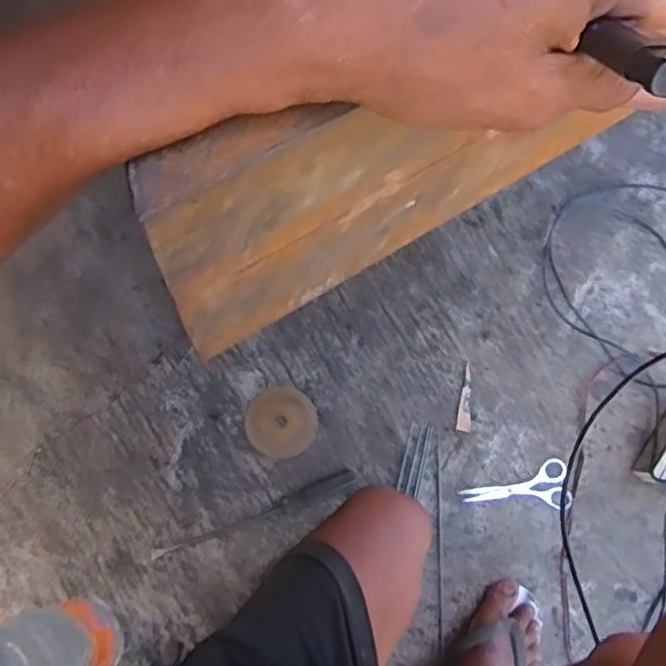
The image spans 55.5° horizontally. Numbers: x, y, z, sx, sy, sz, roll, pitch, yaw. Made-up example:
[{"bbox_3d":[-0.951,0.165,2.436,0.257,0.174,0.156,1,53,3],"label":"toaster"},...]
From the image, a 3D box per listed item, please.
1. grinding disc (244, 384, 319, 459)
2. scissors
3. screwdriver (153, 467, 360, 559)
[{"bbox_3d":[-0.074,0.127,0.908,0.100,0.016,0.098,1,72,-2],"label":"grinding disc"},{"bbox_3d":[0.258,0.225,0.883,0.154,0.014,0.065,-13,72,-6],"label":"scissors"},{"bbox_3d":[-0.103,0.250,0.856,0.287,0.019,0.026,-22,74,-9],"label":"screwdriver"}]

